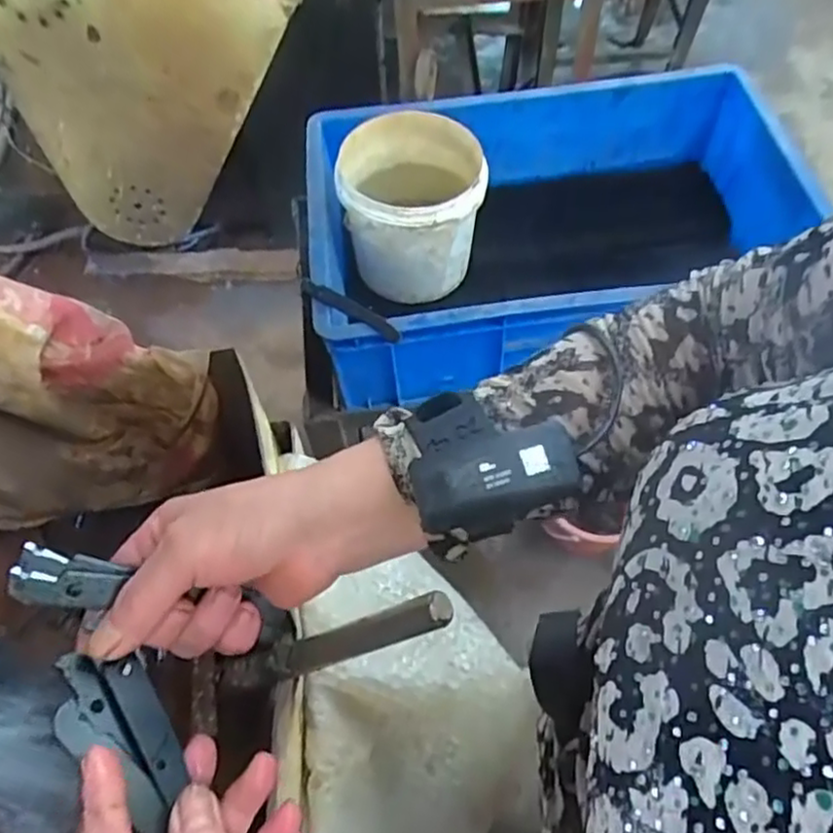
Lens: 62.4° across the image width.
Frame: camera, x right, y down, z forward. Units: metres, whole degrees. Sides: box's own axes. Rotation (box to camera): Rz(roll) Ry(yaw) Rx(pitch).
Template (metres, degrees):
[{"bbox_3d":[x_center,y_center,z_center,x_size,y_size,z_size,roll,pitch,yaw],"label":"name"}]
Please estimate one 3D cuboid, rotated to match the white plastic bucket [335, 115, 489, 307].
[{"bbox_3d":[-0.002,-0.236,0.784,0.147,0.147,0.160,-1,59,1],"label":"white plastic bucket"}]

